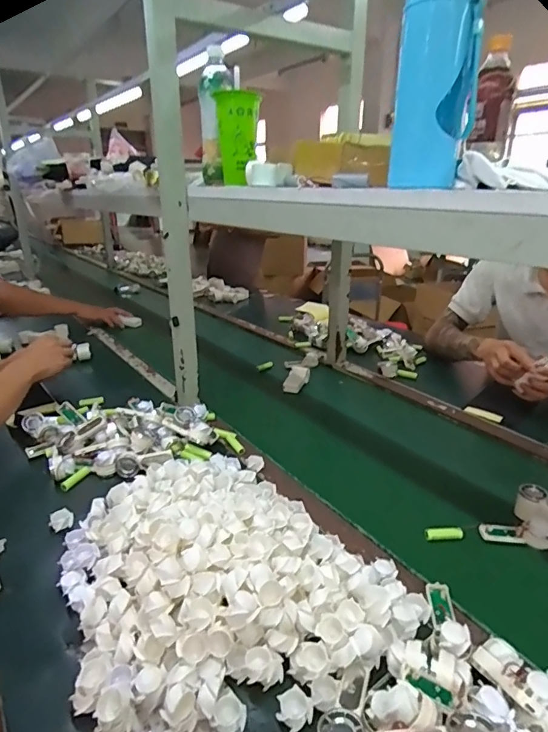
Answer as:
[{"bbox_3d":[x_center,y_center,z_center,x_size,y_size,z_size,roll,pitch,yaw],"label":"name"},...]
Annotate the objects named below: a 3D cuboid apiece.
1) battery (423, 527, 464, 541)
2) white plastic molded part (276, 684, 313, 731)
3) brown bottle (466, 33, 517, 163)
[{"bbox_3d":[0.237,0.235,0.634,0.056,0.013,0.016,-4,22,-7],"label":"battery"},{"bbox_3d":[0.018,0.314,0.414,0.032,0.011,0.031,-1,22,0],"label":"white plastic molded part"},{"bbox_3d":[0.301,-0.364,0.622,0.051,0.142,0.049,15,27,35],"label":"brown bottle"}]

